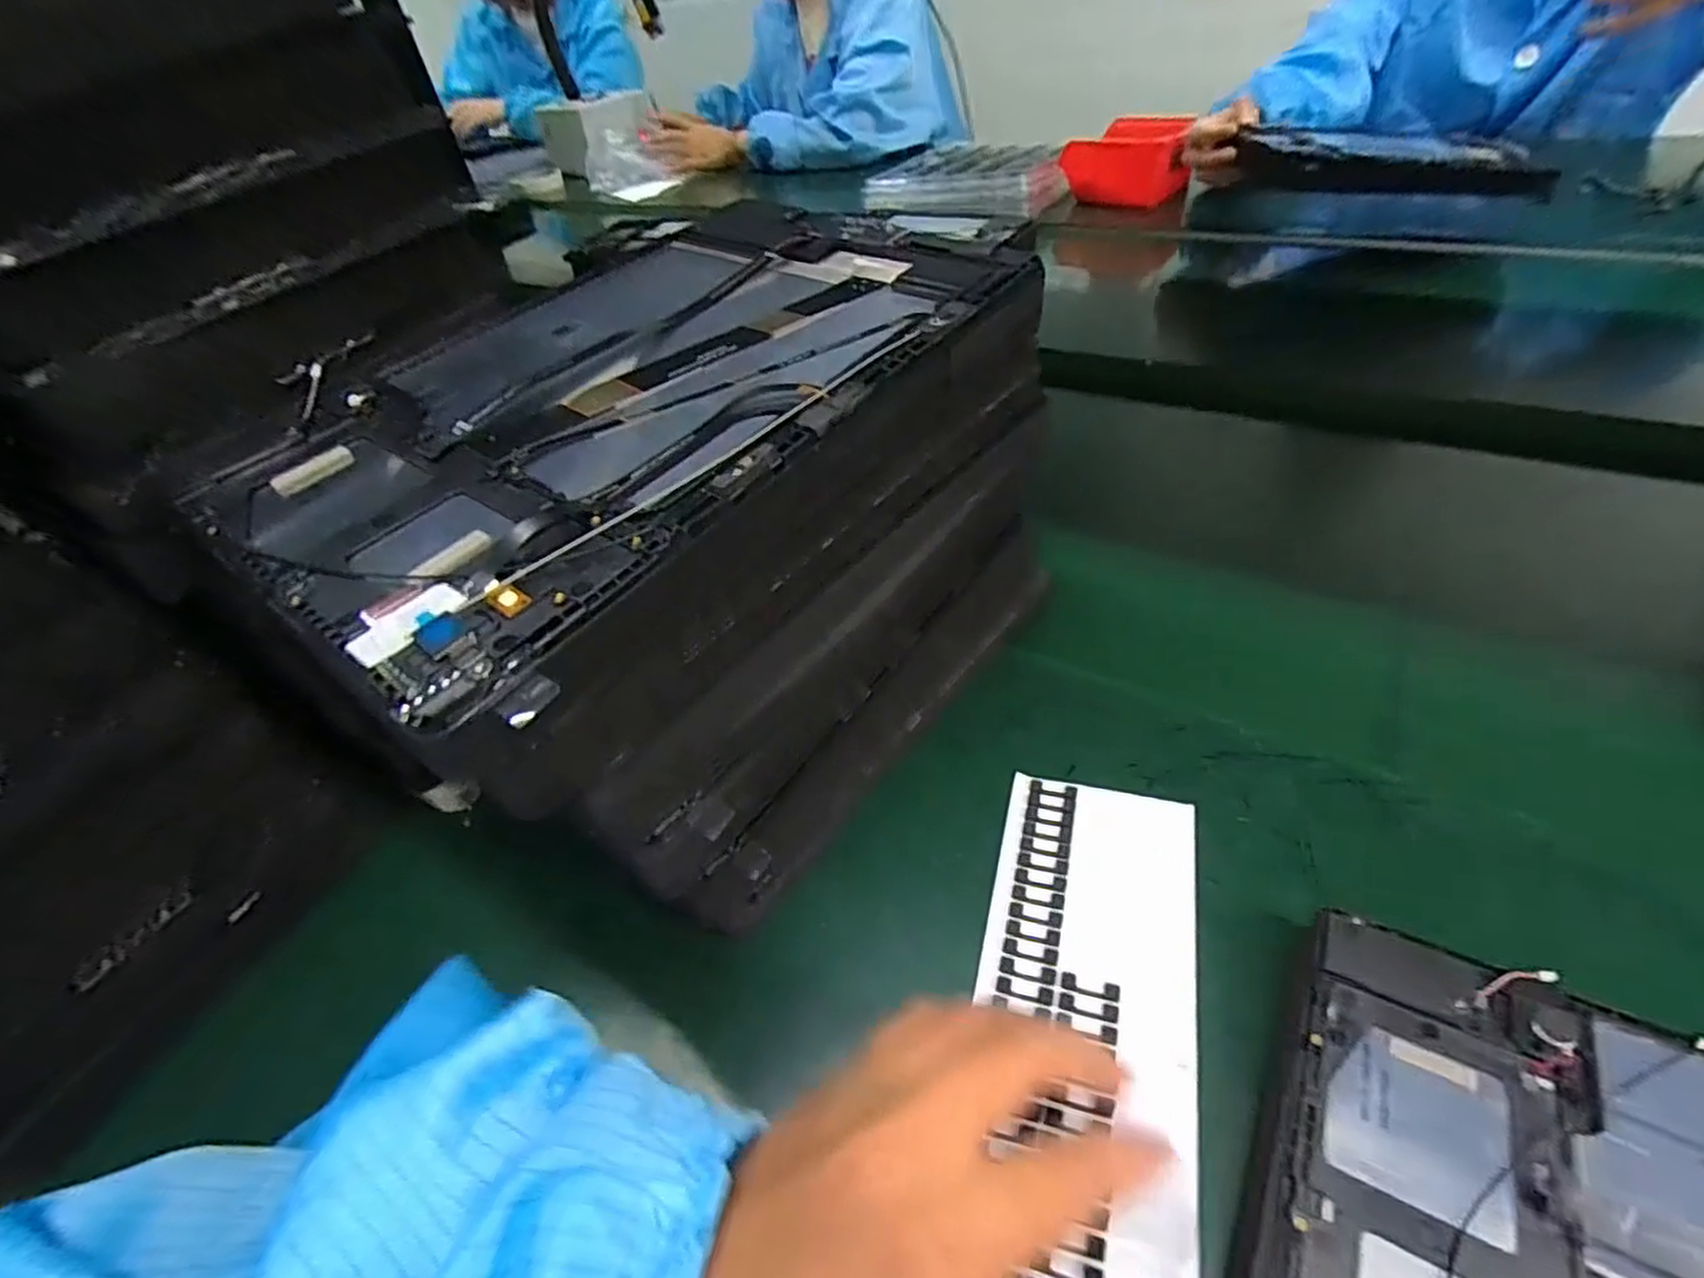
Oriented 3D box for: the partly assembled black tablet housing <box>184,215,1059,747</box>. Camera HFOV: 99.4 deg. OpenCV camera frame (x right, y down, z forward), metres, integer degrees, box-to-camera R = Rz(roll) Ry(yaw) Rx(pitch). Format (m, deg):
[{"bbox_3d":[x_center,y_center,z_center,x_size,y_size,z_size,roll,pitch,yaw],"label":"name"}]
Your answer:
[{"bbox_3d":[-0.064,-0.085,0.223,0.147,0.012,0.233,26,55,30],"label":"partly assembled black tablet housing"}]

